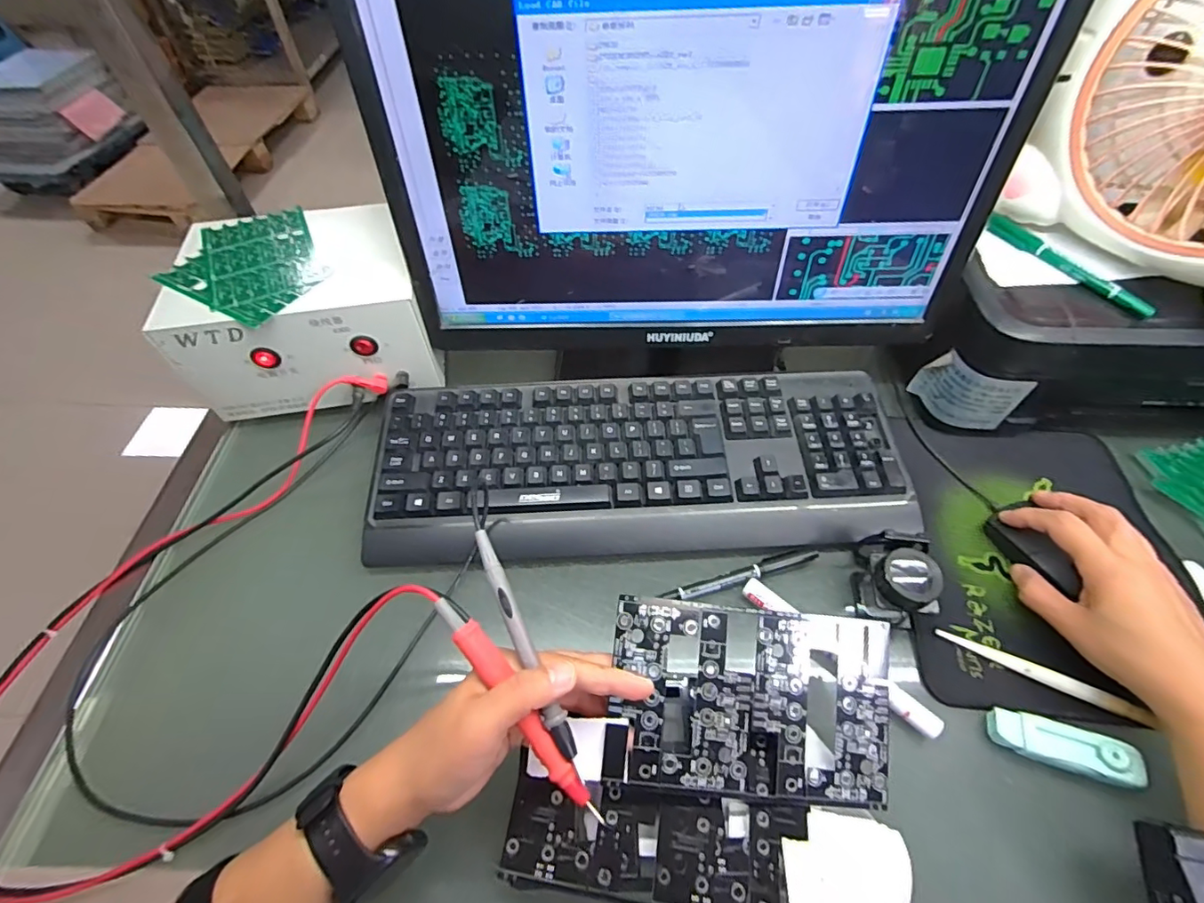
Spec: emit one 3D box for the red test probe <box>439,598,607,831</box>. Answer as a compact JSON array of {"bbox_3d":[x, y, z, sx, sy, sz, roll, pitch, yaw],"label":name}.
[{"bbox_3d":[-0.043,0.134,0.278,0.015,0.008,0.136,-35,86,-22],"label":"red test probe"}]

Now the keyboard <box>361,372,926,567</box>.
[{"bbox_3d":[0.031,0.009,0.443,0.427,0.032,0.154,-2,54,-1],"label":"keyboard"}]

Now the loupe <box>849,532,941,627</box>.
[{"bbox_3d":[0.209,0.092,0.380,0.041,0.060,0.050,10,55,8],"label":"loupe"}]

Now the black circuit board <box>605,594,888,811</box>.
[{"bbox_3d":[0.088,0.146,0.310,0.163,0.005,0.101,7,79,-3],"label":"black circuit board"}]

